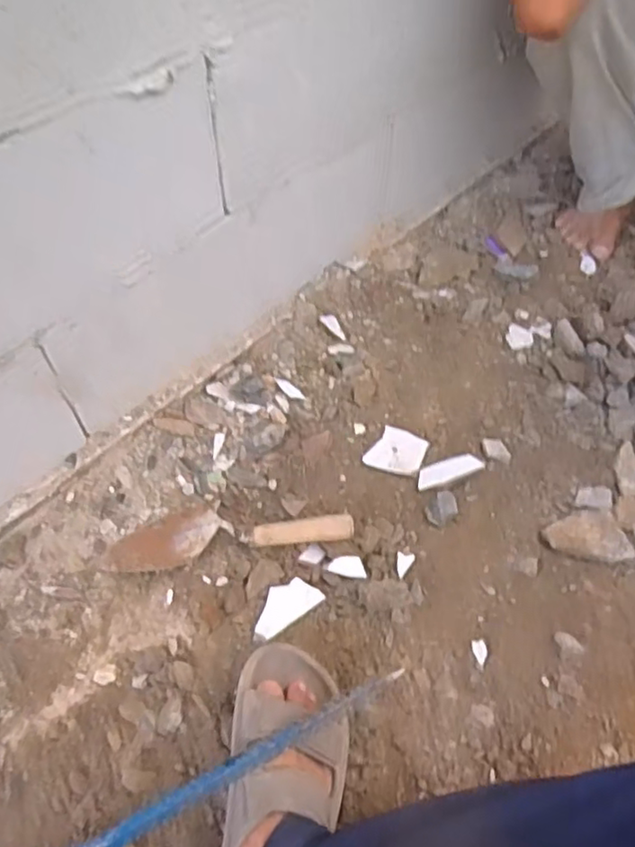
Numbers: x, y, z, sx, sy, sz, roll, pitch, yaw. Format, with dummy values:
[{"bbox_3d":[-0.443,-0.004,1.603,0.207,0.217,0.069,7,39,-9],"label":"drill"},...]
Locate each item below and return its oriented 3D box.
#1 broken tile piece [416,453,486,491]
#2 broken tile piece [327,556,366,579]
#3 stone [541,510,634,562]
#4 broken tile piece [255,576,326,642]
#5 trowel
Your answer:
[{"bbox_3d":[0.173,0.062,0.846,0.086,0.006,0.037,-17,48,5],"label":"broken tile piece"},{"bbox_3d":[0.036,0.171,0.768,0.044,0.013,0.027,10,56,5],"label":"broken tile piece"},{"bbox_3d":[0.336,0.137,0.797,0.104,0.017,0.064,11,57,6],"label":"stone"},{"bbox_3d":[-0.038,0.209,0.743,0.082,0.006,0.046,-32,63,-21],"label":"broken tile piece"},{"bbox_3d":[-0.110,0.131,0.780,0.303,0.042,0.077,-7,57,-6],"label":"trowel"}]

